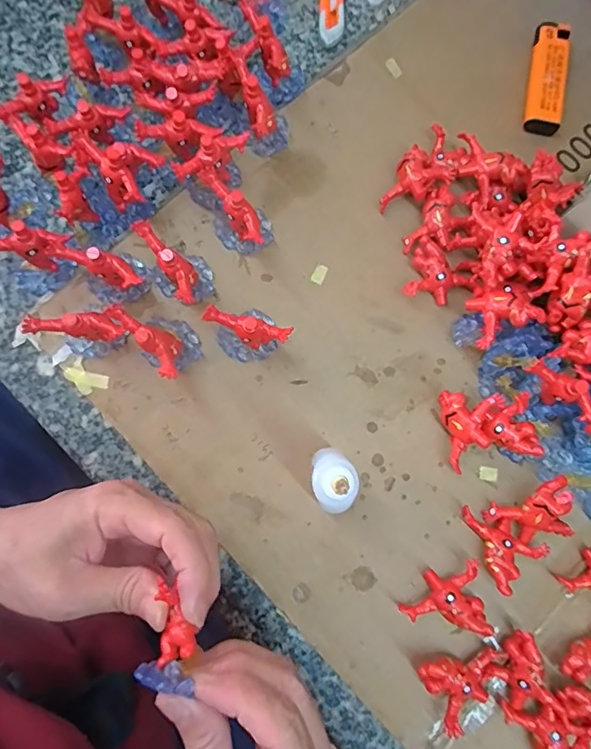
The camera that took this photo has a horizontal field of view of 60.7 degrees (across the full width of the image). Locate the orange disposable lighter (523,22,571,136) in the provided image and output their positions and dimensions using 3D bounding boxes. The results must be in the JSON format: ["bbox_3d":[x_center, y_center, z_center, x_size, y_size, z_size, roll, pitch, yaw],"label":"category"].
[{"bbox_3d":[0.175,-0.207,0.352,0.025,0.011,0.079,10,79,2],"label":"orange disposable lighter"}]

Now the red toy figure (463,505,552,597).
[{"bbox_3d":[0.115,0.094,0.290,0.036,0.016,0.045,-37,81,-7],"label":"red toy figure"}]

